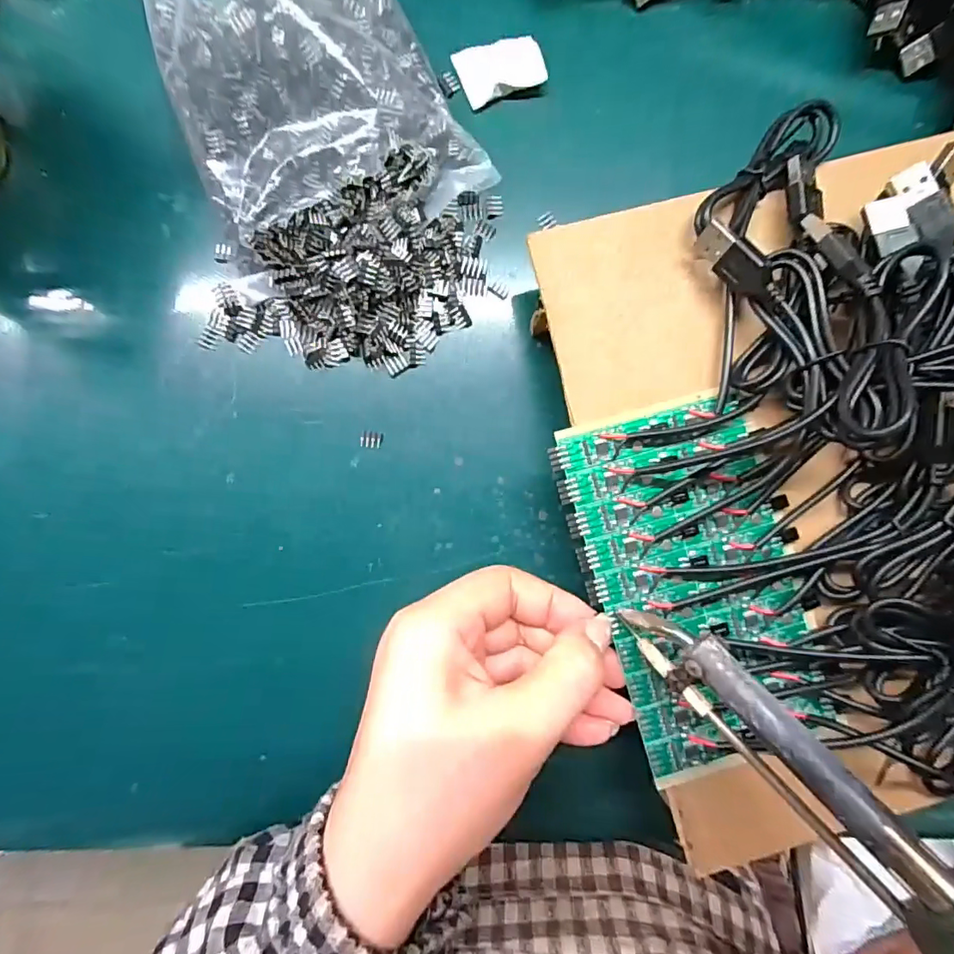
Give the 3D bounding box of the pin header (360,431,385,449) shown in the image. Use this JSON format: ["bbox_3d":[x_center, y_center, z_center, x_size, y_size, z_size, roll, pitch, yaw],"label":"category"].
[{"bbox_3d":[-0.048,-0.017,0.233,0.010,0.004,0.007,5,88,-1],"label":"pin header"}]

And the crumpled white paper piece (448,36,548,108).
[{"bbox_3d":[0.011,-0.194,0.244,0.039,0.007,0.028,-21,89,-2],"label":"crumpled white paper piece"}]

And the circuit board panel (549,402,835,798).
[{"bbox_3d":[0.087,0.040,0.199,0.079,0.008,0.137,-15,88,-3],"label":"circuit board panel"}]

